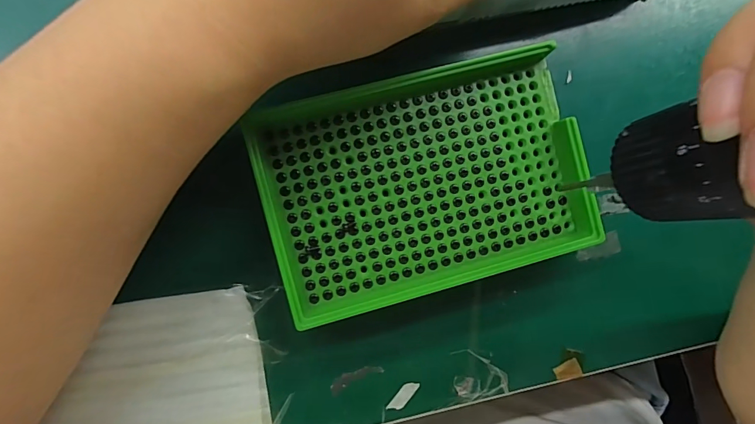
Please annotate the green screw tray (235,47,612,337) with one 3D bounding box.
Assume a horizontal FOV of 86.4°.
[{"bbox_3d":[0.023,-0.014,0.177,0.136,0.027,0.095,-15,91,-6],"label":"green screw tray"}]

